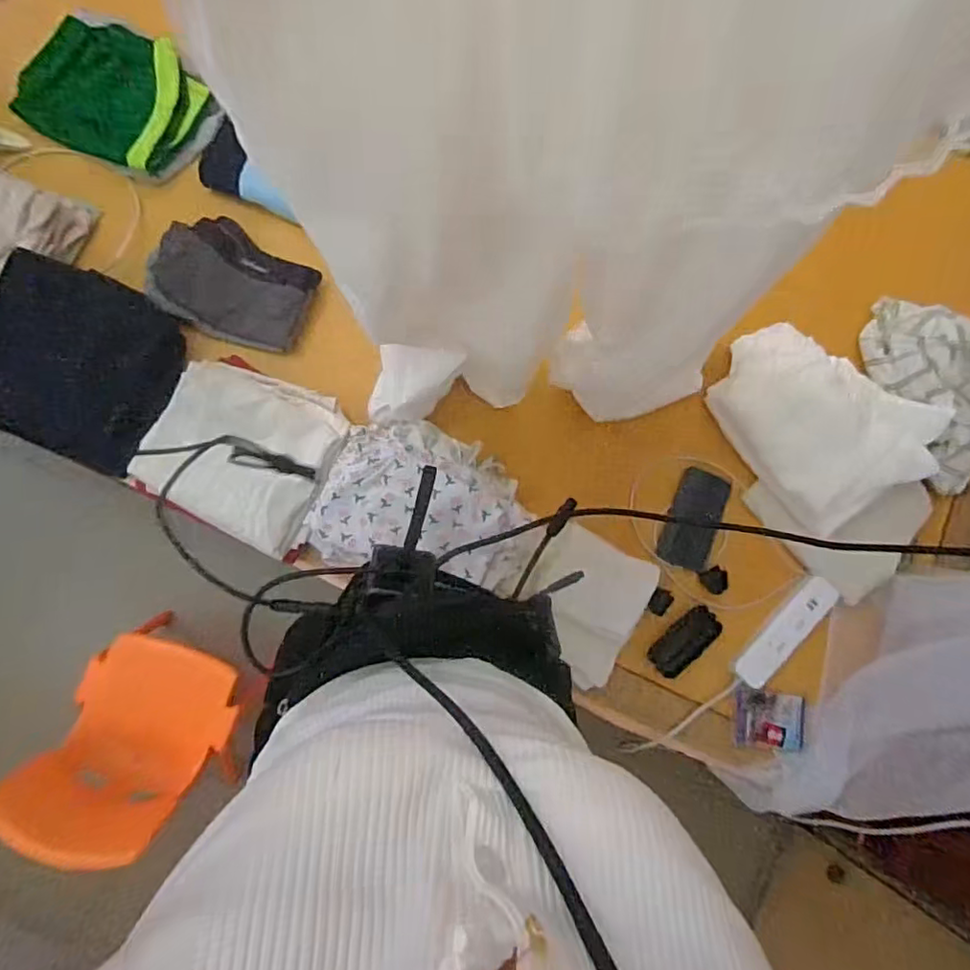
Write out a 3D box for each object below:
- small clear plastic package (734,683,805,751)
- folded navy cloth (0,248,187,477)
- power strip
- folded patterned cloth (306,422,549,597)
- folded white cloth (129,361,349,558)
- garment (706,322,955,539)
[{"bbox_3d":[0.408,0.336,0.871,0.097,0.010,0.081,8,81,-3],"label":"small clear plastic package"},{"bbox_3d":[-0.601,-0.180,0.899,0.246,0.030,0.257,24,89,-25],"label":"folded navy cloth"},{"bbox_3d":[0.436,0.211,0.876,0.056,0.019,0.184,40,81,3],"label":"power strip"},{"bbox_3d":[-0.074,0.019,0.813,0.300,0.098,0.200,10,81,-2],"label":"folded patterned cloth"},{"bbox_3d":[-0.333,-0.053,0.836,0.231,0.071,0.219,27,81,0],"label":"folded white cloth"},{"bbox_3d":[0.492,-0.108,0.891,0.245,0.075,0.300,-32,85,-8],"label":"garment"}]

